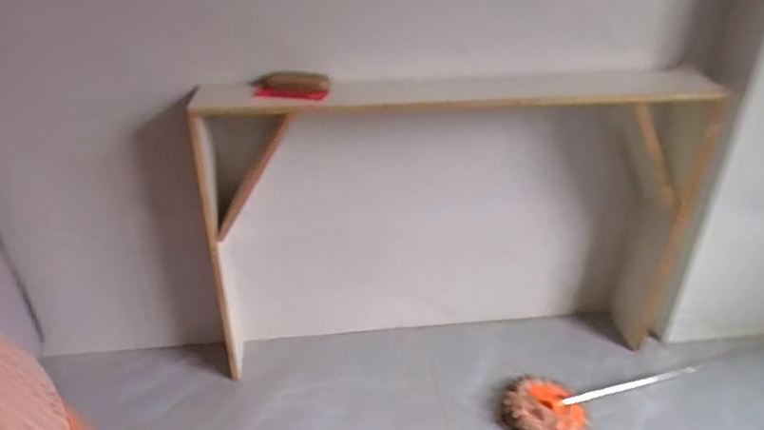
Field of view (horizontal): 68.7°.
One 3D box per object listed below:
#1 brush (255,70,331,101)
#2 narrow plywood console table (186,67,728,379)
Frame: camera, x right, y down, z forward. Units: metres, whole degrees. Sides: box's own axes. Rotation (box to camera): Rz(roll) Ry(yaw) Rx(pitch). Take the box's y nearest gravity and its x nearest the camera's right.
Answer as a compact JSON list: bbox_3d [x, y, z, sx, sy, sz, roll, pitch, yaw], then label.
[{"bbox_3d":[-0.200,-0.285,1.237,0.169,0.070,0.057,-8,31,-15],"label":"brush"},{"bbox_3d":[0.212,0.045,1.445,1.282,0.765,0.205,-2,30,-5],"label":"narrow plywood console table"}]

